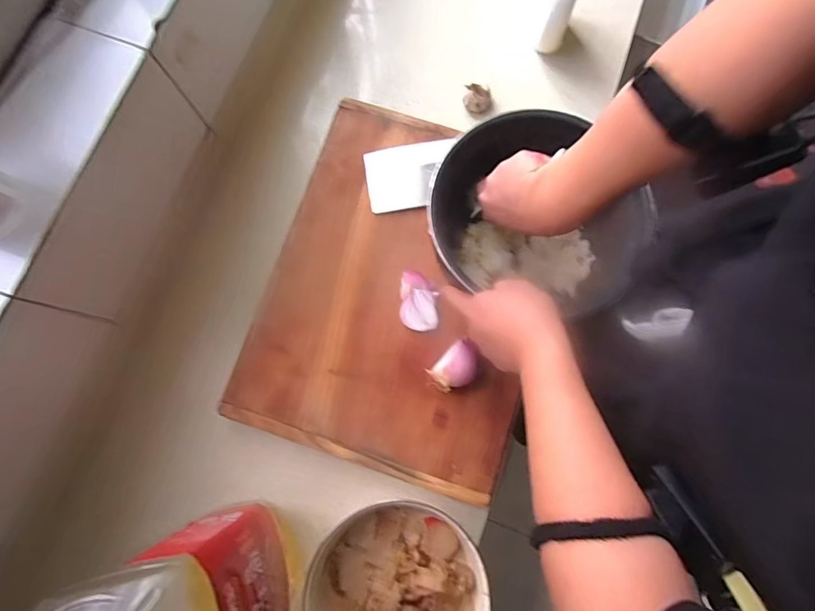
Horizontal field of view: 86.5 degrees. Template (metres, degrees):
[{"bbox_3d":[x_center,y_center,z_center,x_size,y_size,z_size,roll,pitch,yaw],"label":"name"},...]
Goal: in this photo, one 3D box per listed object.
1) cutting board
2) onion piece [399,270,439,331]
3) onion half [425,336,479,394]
[{"bbox_3d":[-0.004,-0.029,0.598,0.360,0.022,0.481,17,79,4],"label":"cutting board"},{"bbox_3d":[0.015,-0.007,0.586,0.050,0.022,0.079,1,79,1],"label":"onion piece"},{"bbox_3d":[0.061,0.079,0.549,0.063,0.055,0.045,-40,81,-7],"label":"onion half"}]

